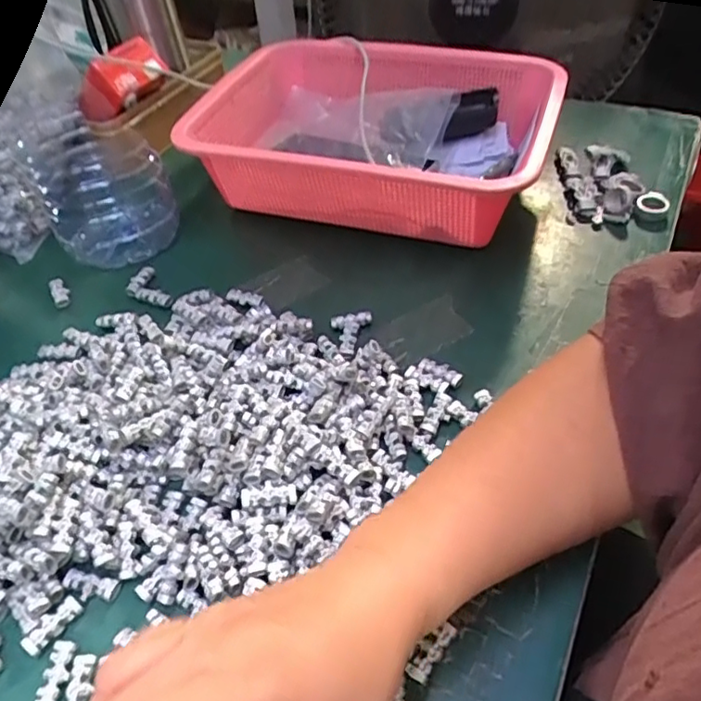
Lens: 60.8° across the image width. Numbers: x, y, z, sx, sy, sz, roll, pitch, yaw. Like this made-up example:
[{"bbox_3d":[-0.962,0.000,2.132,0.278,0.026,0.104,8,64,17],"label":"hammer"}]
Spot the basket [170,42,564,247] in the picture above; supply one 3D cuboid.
[{"bbox_3d":[0.025,-0.190,0.538,0.277,0.097,0.217,15,50,19],"label":"basket"}]

